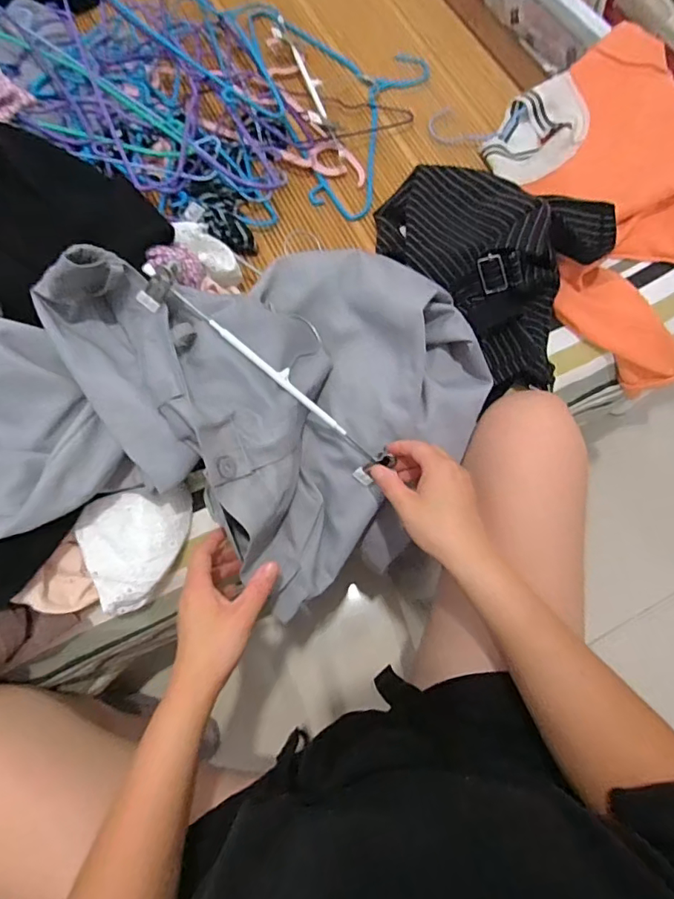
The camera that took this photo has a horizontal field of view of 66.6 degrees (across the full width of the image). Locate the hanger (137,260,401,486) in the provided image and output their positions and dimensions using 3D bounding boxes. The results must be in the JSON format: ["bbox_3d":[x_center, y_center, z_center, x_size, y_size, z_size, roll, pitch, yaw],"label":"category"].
[{"bbox_3d":[-0.048,-0.096,0.520,0.288,0.042,0.106,39,51,-16],"label":"hanger"}]

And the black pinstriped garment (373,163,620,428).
[{"bbox_3d":[0.196,-0.235,0.574,0.224,0.101,0.278,-26,73,-7],"label":"black pinstriped garment"}]

